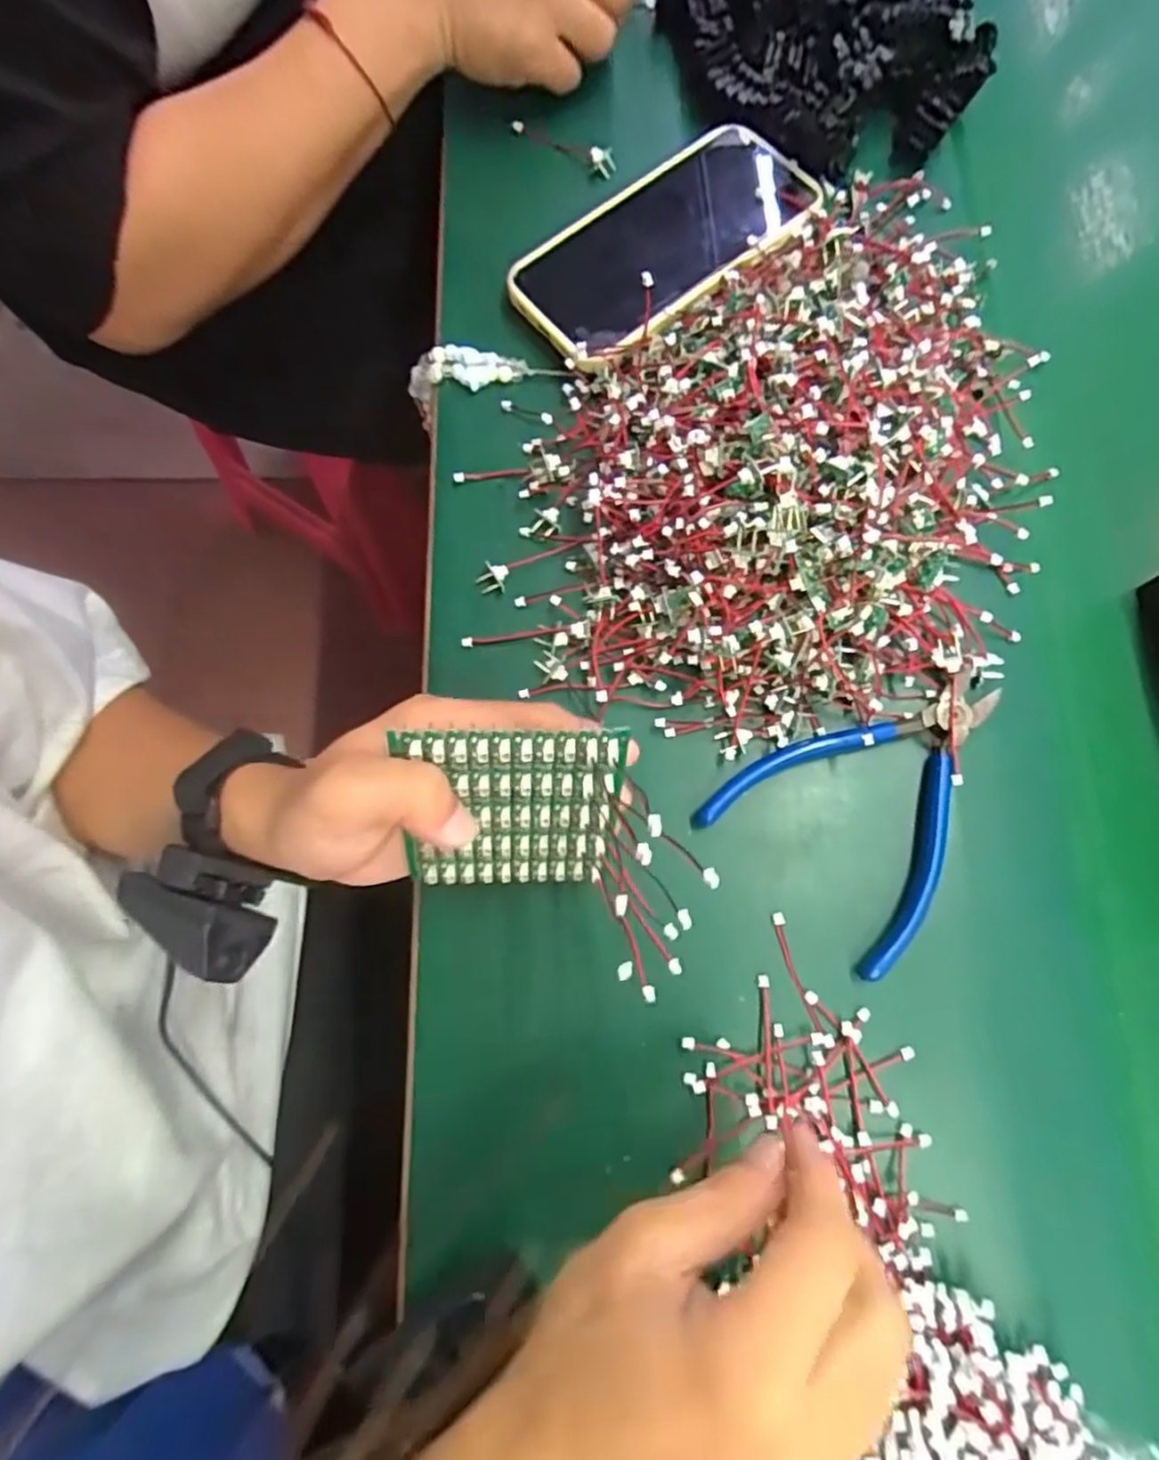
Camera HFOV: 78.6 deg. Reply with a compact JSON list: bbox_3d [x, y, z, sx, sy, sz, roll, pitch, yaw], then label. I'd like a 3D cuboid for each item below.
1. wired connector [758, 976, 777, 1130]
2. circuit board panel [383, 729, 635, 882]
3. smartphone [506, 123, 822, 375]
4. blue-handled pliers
[{"bbox_3d":[0.079,0.136,0.300,0.004,0.004,0.059,1,72,0],"label":"wired connector"},{"bbox_3d":[-0.025,0.033,0.269,0.078,0.082,0.006,0,44,-6],"label":"circuit board panel"},{"bbox_3d":[0.047,-0.264,0.378,0.173,0.016,0.086,-37,79,-8],"label":"smartphone"},{"bbox_3d":[0.132,0.024,0.321,0.101,0.016,0.135,41,80,9],"label":"blue-handled pliers"}]

